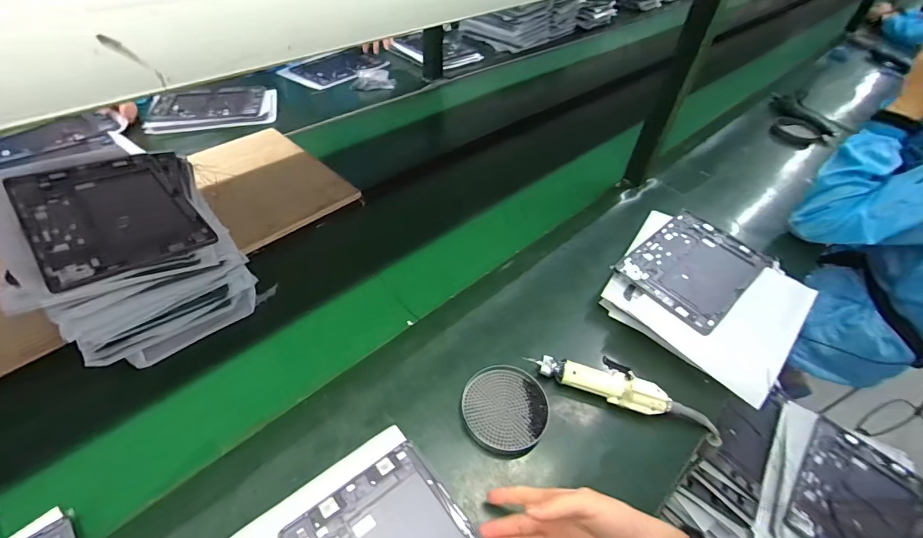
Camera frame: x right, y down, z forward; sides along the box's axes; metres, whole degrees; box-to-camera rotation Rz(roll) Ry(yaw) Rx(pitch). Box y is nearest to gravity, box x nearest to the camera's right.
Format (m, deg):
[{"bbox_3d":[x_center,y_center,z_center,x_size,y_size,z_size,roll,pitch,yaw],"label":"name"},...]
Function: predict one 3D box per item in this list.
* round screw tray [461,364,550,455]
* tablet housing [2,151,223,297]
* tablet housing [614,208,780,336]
[{"bbox_3d":[0.060,0.185,0.568,0.113,0.017,0.112,3,46,-3],"label":"round screw tray"},{"bbox_3d":[-0.460,-0.078,0.551,0.259,0.007,0.165,39,47,27],"label":"tablet housing"},{"bbox_3d":[0.406,-0.009,0.734,0.269,0.014,0.172,-31,62,-29],"label":"tablet housing"}]

